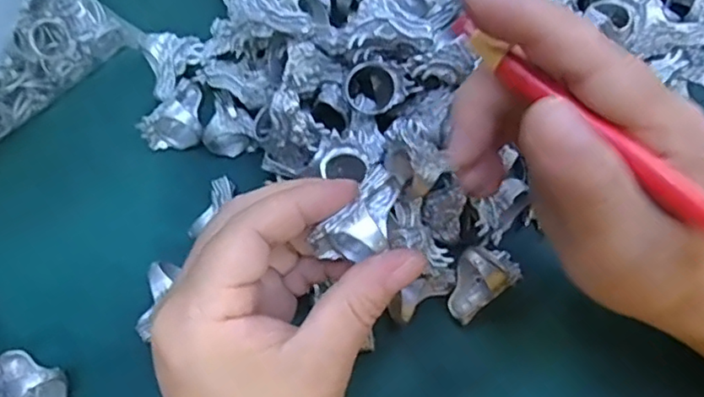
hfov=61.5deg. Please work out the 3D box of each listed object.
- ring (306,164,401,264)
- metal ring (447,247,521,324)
[{"bbox_3d":[0.006,0.007,0.216,0.023,0.022,0.039,44,79,11],"label":"ring"},{"bbox_3d":[0.059,0.039,0.281,0.032,0.032,0.025,-39,78,-10],"label":"metal ring"}]

